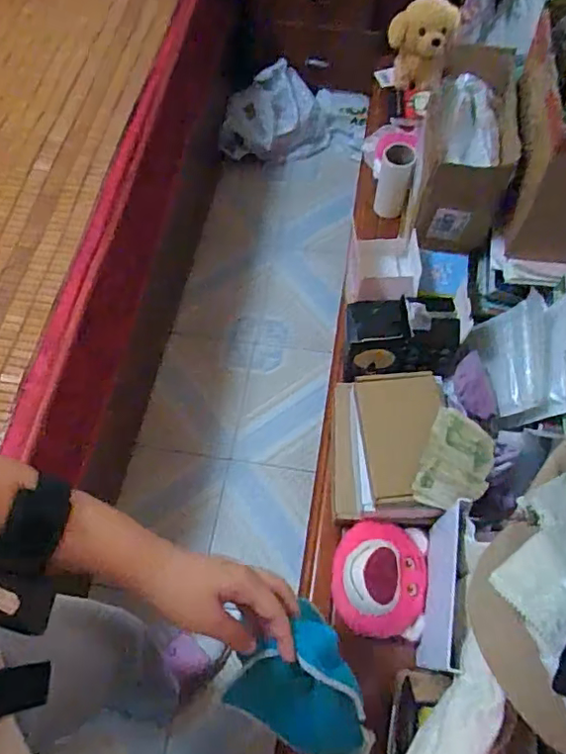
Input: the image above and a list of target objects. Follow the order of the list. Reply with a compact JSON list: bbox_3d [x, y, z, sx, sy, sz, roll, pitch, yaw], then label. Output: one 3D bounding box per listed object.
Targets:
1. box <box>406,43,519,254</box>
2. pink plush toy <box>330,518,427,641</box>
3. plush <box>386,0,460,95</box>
[{"bbox_3d":[0.225,-0.275,0.700,0.090,0.122,0.221,12,65,8],"label":"box"},{"bbox_3d":[0.100,0.202,0.577,0.096,0.061,0.111,4,64,4],"label":"pink plush toy"},{"bbox_3d":[0.216,-0.523,0.902,0.100,0.122,0.072,21,66,12],"label":"plush"}]

